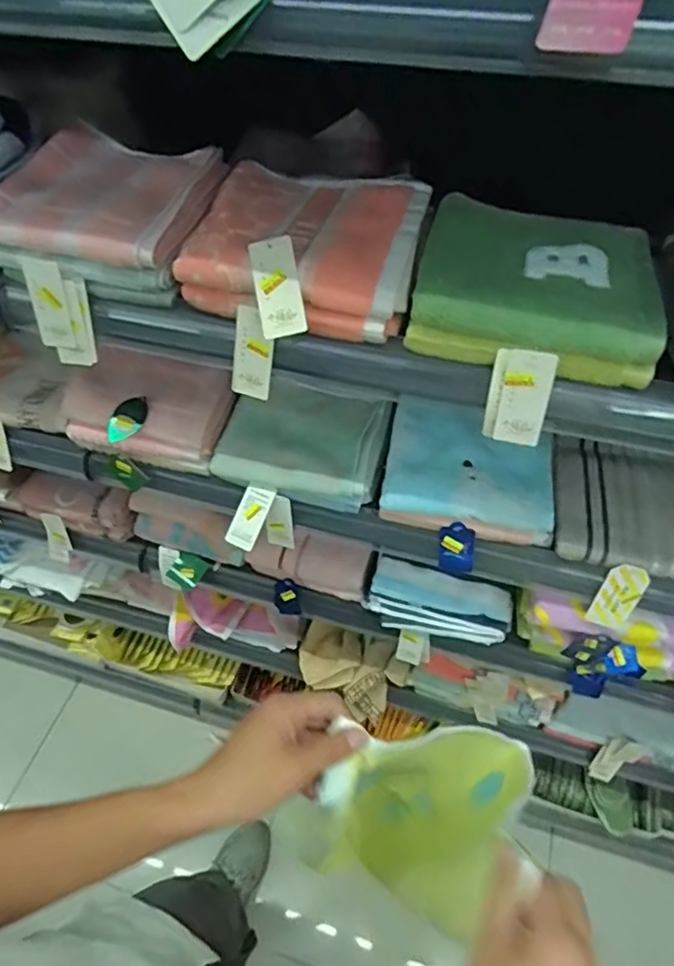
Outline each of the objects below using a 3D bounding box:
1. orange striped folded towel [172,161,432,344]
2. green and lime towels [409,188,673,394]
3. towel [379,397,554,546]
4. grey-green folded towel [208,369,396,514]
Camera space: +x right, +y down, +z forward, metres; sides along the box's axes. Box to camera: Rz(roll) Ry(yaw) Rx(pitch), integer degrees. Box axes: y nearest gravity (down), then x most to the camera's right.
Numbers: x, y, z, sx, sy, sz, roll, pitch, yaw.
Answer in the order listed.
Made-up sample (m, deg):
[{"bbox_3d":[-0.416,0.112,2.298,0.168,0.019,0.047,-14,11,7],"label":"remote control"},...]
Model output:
[{"bbox_3d":[-0.021,-0.212,0.514,0.193,0.057,0.166,13,53,12],"label":"orange striped folded towel"},{"bbox_3d":[0.162,-0.162,0.475,0.179,0.051,0.154,12,52,11],"label":"green and lime towels"},{"bbox_3d":[0.151,-0.017,0.657,0.184,0.030,0.146,9,67,17],"label":"towel"},{"bbox_3d":[-0.035,-0.062,0.712,0.196,0.049,0.169,12,52,10],"label":"grey-green folded towel"}]

